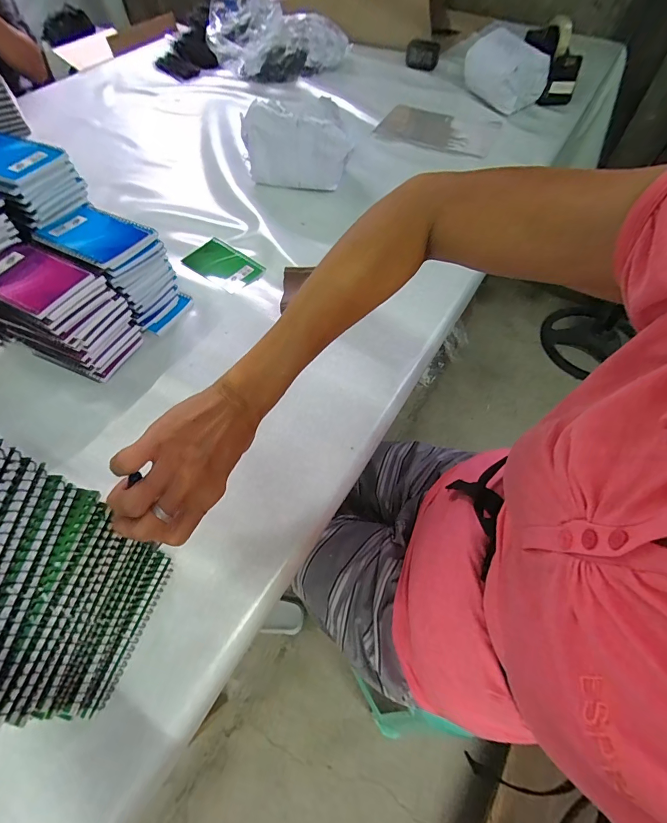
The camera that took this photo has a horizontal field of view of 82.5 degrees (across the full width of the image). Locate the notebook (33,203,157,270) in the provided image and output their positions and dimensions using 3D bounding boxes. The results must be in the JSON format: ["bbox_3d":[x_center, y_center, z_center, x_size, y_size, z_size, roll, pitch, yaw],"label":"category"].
[{"bbox_3d":[-0.314,-0.233,0.501,0.130,0.017,0.094,28,61,17],"label":"notebook"}]

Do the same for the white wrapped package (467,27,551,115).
[{"bbox_3d":[0.401,-0.821,0.903,0.124,0.087,0.228,-13,59,-6],"label":"white wrapped package"}]

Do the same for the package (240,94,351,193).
[{"bbox_3d":[-0.072,-0.488,0.703,0.203,0.129,0.043,15,59,10],"label":"package"}]

